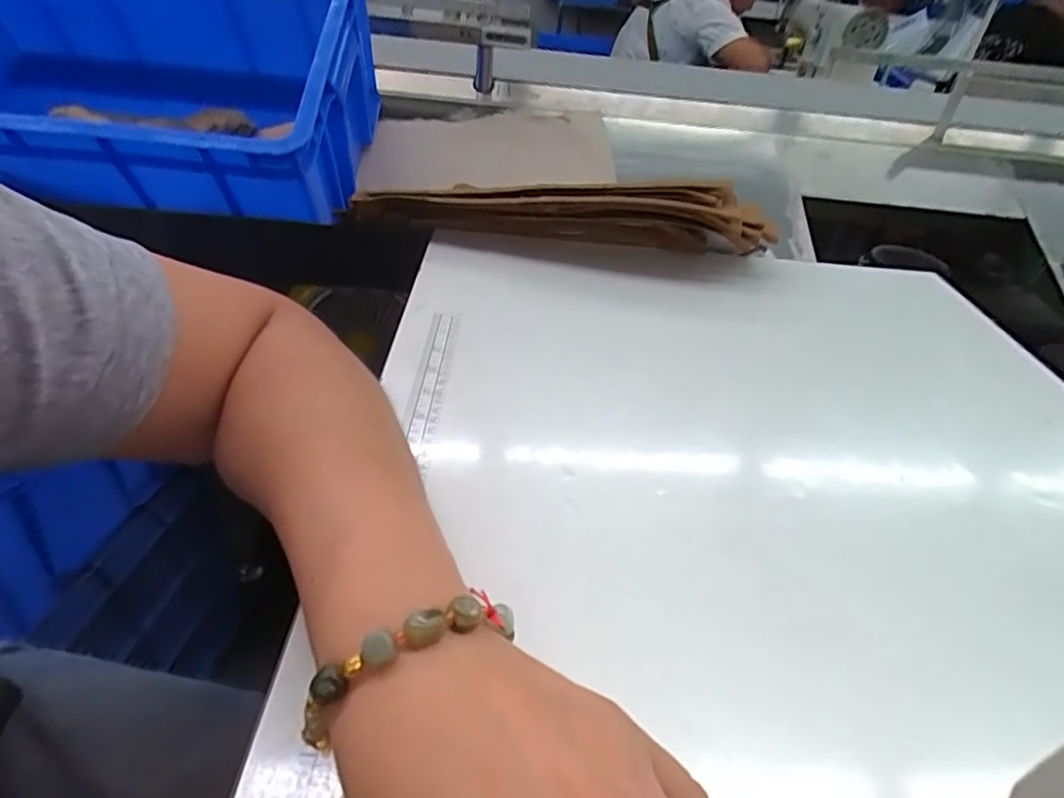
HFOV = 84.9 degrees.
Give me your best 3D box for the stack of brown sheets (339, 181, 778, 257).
[{"bbox_3d":[0.025,-0.179,0.564,0.416,0.079,0.077,7,38,0],"label":"stack of brown sheets"}]

